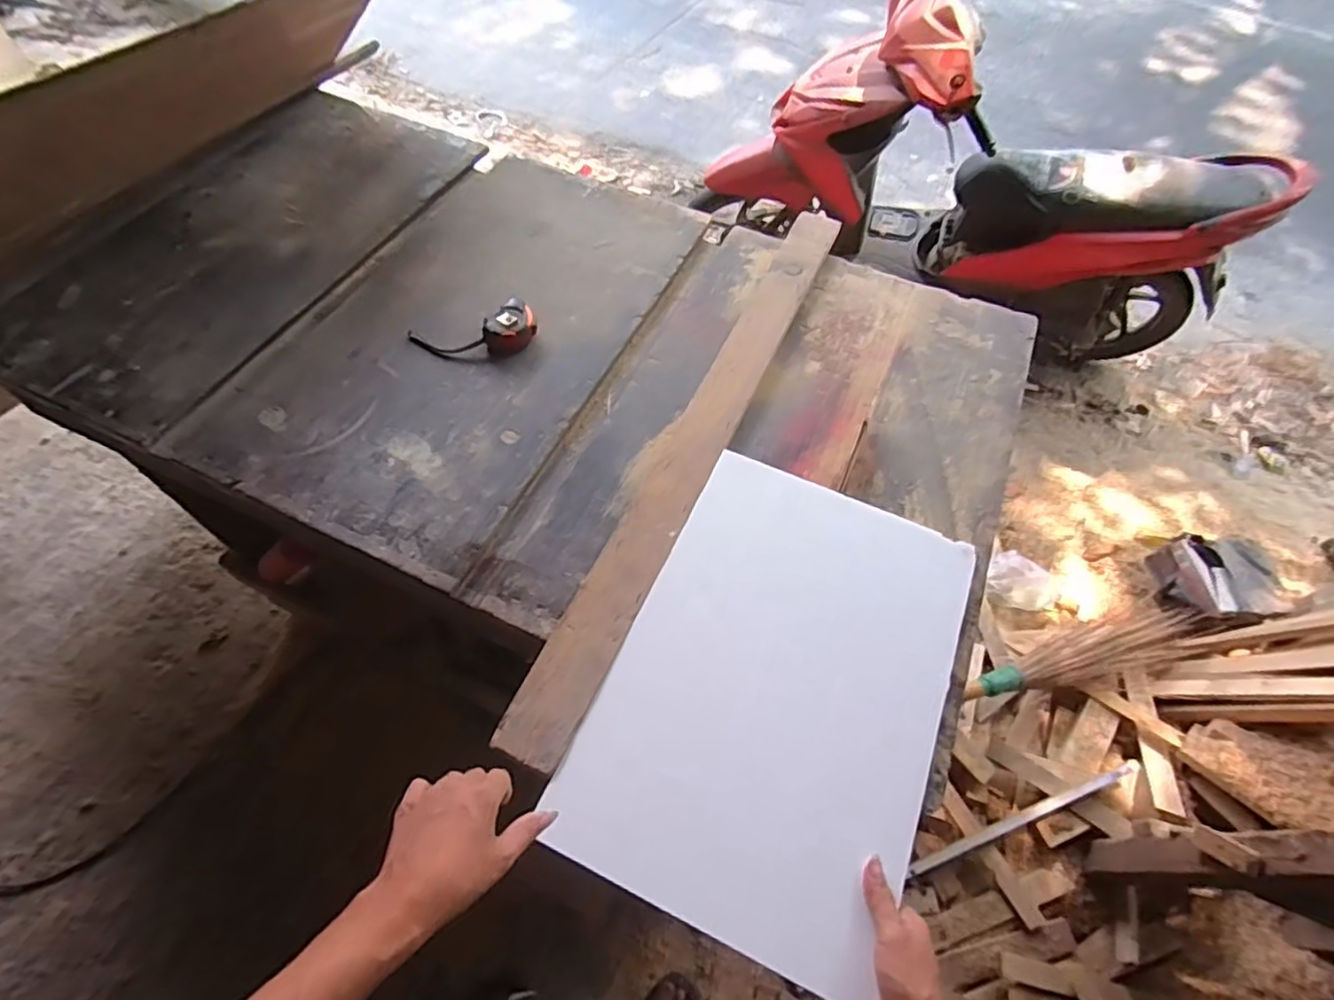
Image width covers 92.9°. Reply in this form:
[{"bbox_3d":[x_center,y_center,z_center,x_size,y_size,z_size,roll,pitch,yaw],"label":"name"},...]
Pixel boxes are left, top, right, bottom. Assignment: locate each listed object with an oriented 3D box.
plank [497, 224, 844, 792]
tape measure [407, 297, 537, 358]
[{"bbox_3d":[0.061,-0.114,0.866,0.074,0.018,0.970,23,60,11],"label":"plank"},{"bbox_3d":[-0.281,-0.244,0.921,0.176,0.042,0.087,-15,59,-14],"label":"tape measure"}]

